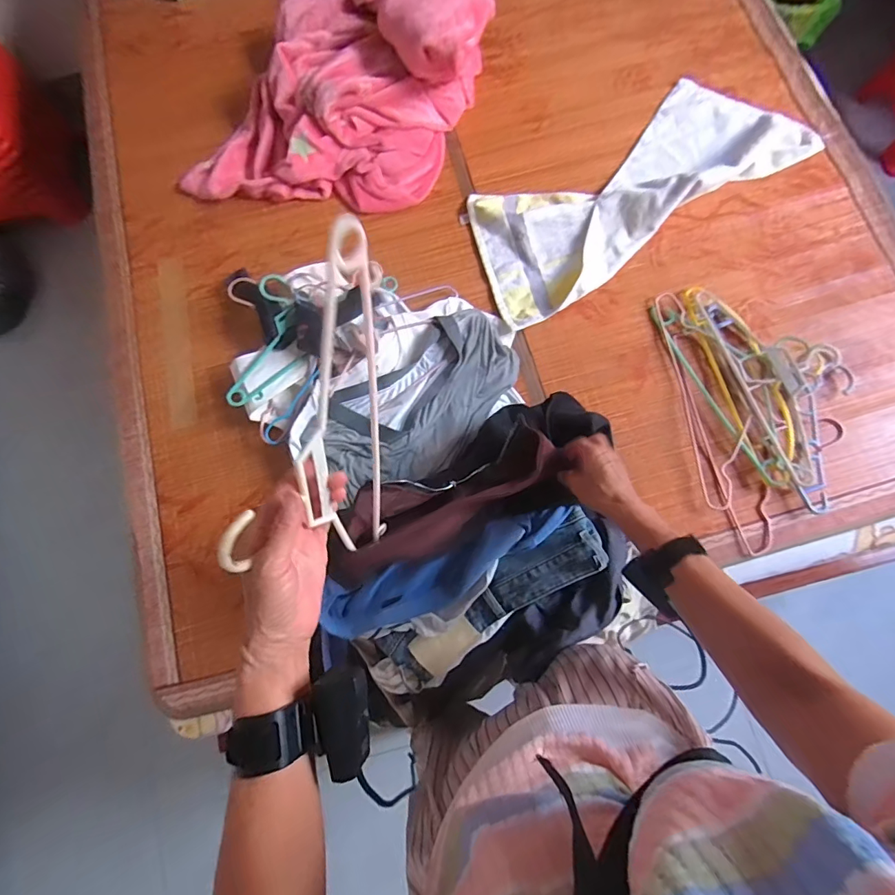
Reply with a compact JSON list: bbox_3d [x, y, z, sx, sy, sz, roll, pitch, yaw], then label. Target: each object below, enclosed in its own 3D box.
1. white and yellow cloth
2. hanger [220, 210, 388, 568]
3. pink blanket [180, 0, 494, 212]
[{"bbox_3d":[0.360,-0.506,0.880,0.689,0.063,0.281,-30,77,-6],"label":"white and yellow cloth"},{"bbox_3d":[-0.105,0.018,0.344,0.010,0.323,0.164,26,48,19],"label":"hanger"},{"bbox_3d":[-0.182,-0.773,0.891,0.451,0.200,0.678,21,77,7],"label":"pink blanket"}]

